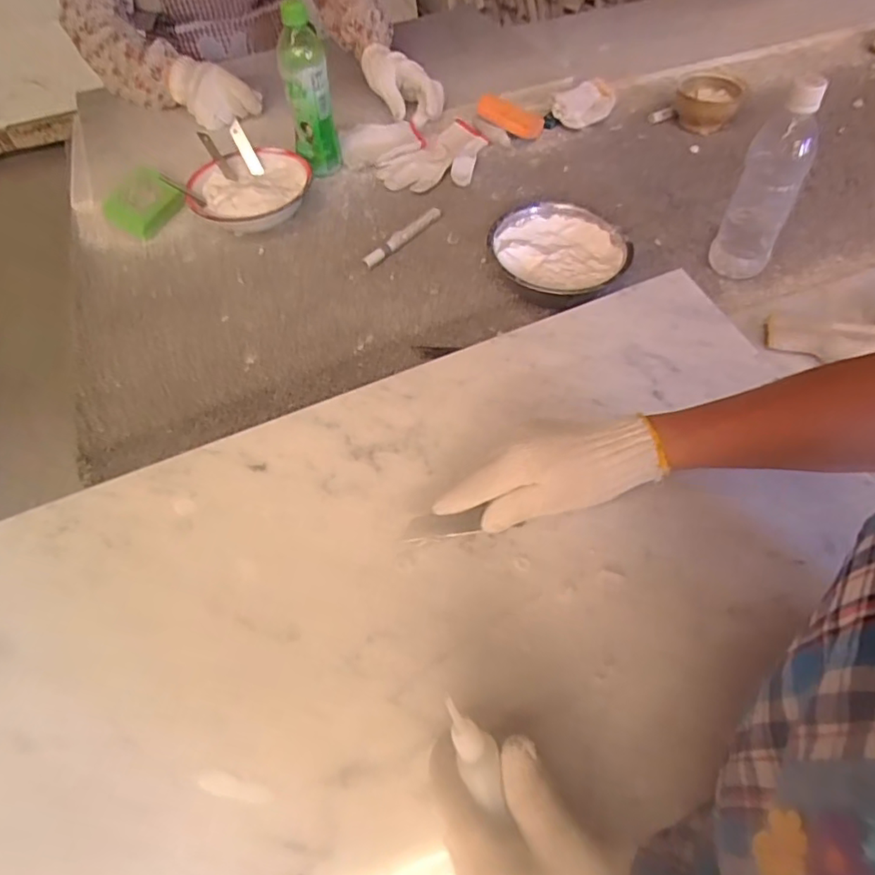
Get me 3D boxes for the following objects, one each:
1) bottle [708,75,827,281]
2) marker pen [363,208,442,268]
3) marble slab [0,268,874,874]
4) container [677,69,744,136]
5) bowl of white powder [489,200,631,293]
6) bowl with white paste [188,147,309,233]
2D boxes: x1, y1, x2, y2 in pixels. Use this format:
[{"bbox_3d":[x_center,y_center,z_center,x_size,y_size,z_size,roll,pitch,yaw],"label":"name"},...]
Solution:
[{"bbox_3d":[0.363,-0.271,0.603,0.071,0.207,0.065,28,61,21],"label":"bottle"},{"bbox_3d":[-0.042,-0.264,0.729,0.019,0.016,0.143,37,65,25],"label":"marker pen"},{"bbox_3d":[-0.027,0.119,0.420,0.756,0.014,0.396,-22,63,-12],"label":"marble slab"},{"bbox_3d":[0.416,-0.518,0.852,0.091,0.060,0.095,23,60,18],"label":"container"},{"bbox_3d":[0.140,-0.218,0.667,0.154,0.058,0.147,-2,56,3],"label":"bowl of white powder"},{"bbox_3d":[-0.255,-0.335,0.764,0.163,0.044,0.156,-2,56,3],"label":"bowl with white paste"}]

